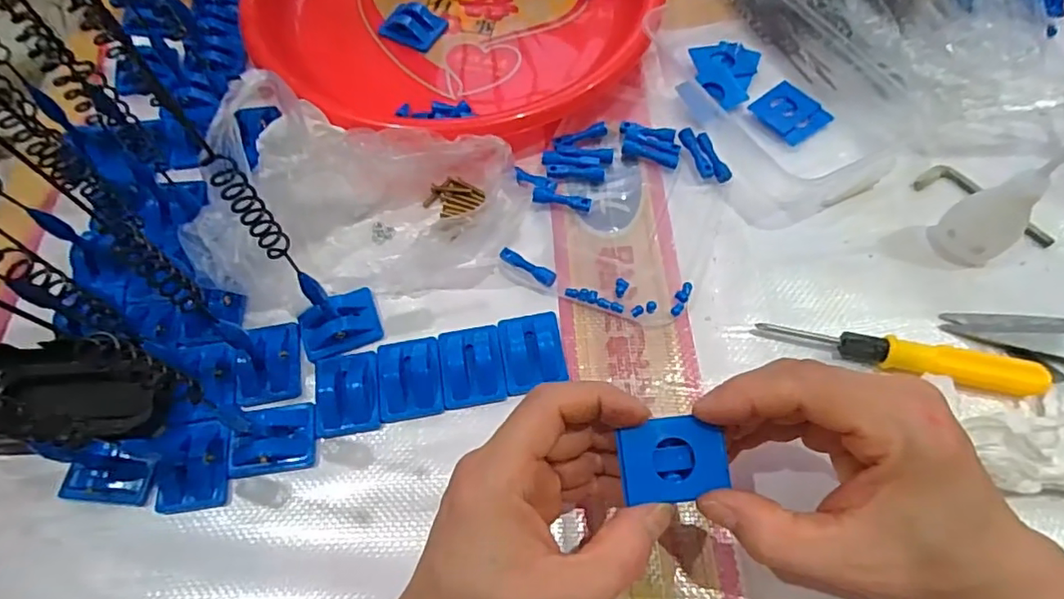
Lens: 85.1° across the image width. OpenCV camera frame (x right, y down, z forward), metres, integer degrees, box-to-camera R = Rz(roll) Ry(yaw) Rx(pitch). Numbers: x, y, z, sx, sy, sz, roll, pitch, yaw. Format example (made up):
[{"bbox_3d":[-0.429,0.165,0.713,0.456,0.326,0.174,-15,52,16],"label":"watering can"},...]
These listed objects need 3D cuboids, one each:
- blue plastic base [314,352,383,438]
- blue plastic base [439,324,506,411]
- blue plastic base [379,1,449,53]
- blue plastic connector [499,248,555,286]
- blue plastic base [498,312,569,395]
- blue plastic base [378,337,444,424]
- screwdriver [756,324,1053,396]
[{"bbox_3d":[-0.099,0.050,0.312,0.035,0.012,0.041,-10,65,-3],"label":"blue plastic base"},{"bbox_3d":[-0.033,0.035,0.318,0.033,0.011,0.043,-9,65,-2],"label":"blue plastic base"},{"bbox_3d":[-0.088,-0.207,0.431,0.041,0.019,0.031,28,69,14],"label":"blue plastic base"},{"bbox_3d":[-0.003,-0.019,0.344,0.038,0.012,0.009,32,70,16],"label":"blue plastic connector"},{"bbox_3d":[0.000,0.029,0.322,0.034,0.010,0.043,-10,65,-3],"label":"blue plastic base"},{"bbox_3d":[-0.066,0.041,0.315,0.034,0.013,0.044,-7,64,-1],"label":"blue plastic base"},{"bbox_3d":[0.197,0.032,0.310,0.141,0.015,0.019,10,65,7],"label":"screwdriver"}]

